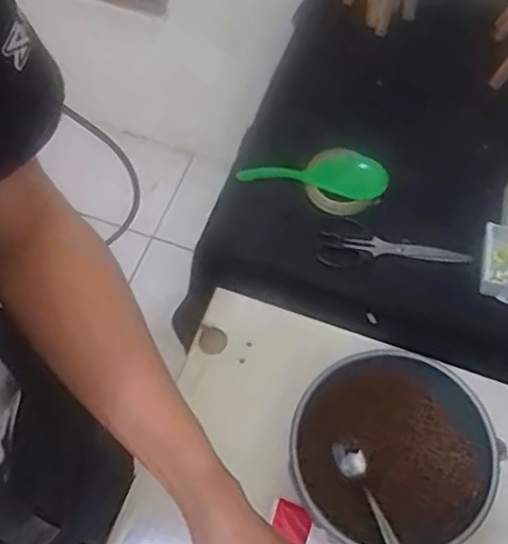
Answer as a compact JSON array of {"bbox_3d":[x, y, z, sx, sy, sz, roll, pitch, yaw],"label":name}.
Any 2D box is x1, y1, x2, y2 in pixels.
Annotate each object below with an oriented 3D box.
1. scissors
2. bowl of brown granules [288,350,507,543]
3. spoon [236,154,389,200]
[{"bbox_3d":[0.177,-0.037,0.831,0.187,0.010,0.063,0,63,-2],"label":"scissors"},{"bbox_3d":[0.138,0.189,0.665,0.195,0.094,0.201,1,63,-1],"label":"bowl of brown granules"},{"bbox_3d":[0.079,-0.131,0.853,0.187,0.032,0.054,9,63,3],"label":"spoon"}]

